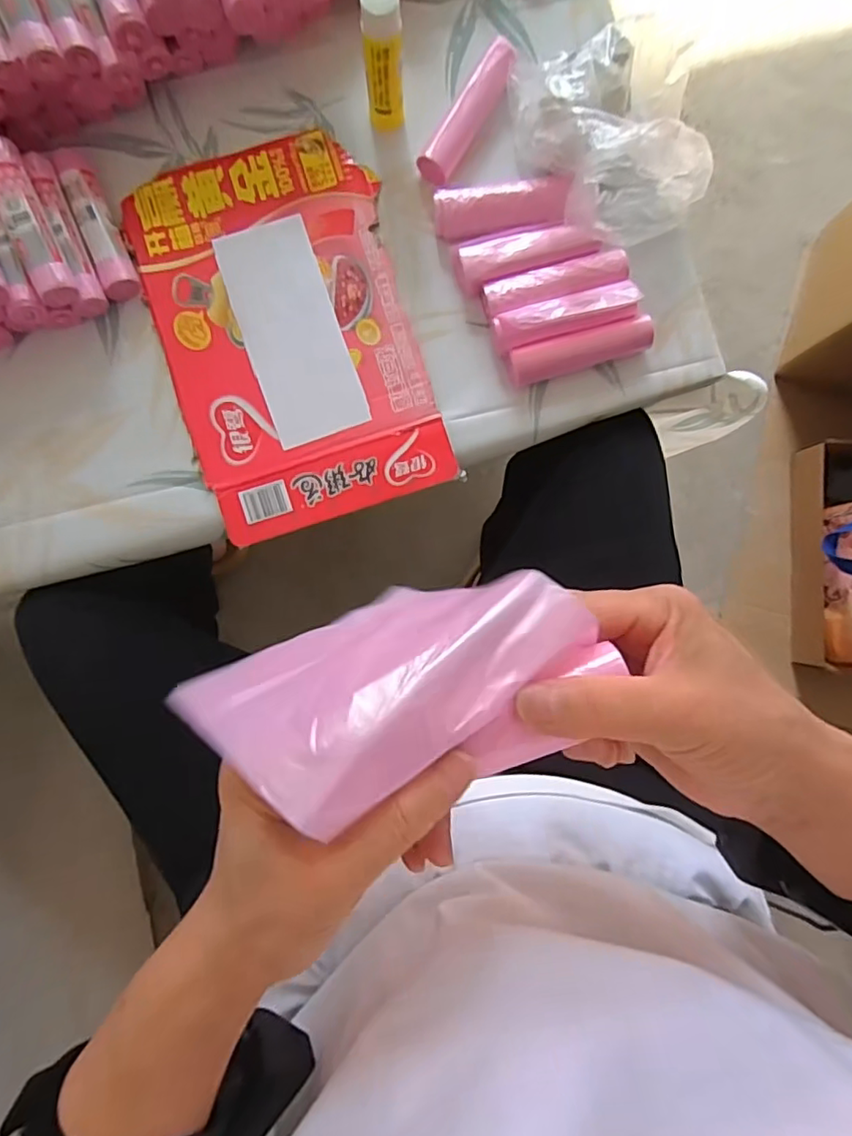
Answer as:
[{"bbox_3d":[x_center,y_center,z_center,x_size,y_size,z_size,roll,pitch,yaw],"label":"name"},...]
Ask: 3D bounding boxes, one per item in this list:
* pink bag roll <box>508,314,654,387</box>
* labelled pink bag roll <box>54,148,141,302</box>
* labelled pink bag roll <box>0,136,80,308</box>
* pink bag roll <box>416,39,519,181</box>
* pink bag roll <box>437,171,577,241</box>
[{"bbox_3d":[0.127,-0.178,0.482,0.118,0.022,0.026,-15,88,-1],"label":"pink bag roll"},{"bbox_3d":[-0.264,-0.279,0.473,0.027,0.024,0.126,-19,88,-1],"label":"labelled pink bag roll"},{"bbox_3d":[-0.297,-0.260,0.439,0.028,0.035,0.114,-19,88,-1],"label":"labelled pink bag roll"},{"bbox_3d":[0.039,-0.383,0.488,0.028,0.032,0.129,33,88,0],"label":"pink bag roll"},{"bbox_3d":[0.061,-0.293,0.483,0.106,0.036,0.035,-2,88,-1],"label":"pink bag roll"}]

